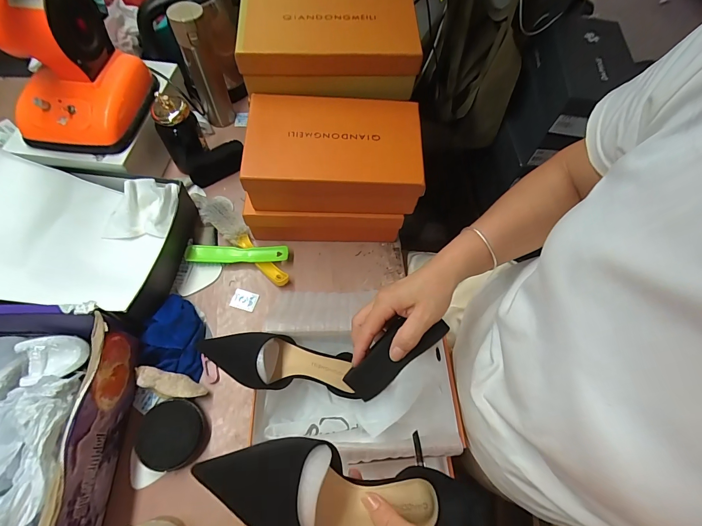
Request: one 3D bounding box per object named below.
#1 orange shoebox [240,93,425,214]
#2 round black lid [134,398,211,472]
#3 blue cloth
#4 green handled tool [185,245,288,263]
[{"bbox_3d":[-0.029,-0.189,0.594,0.283,0.099,0.169,1,63,-3],"label":"orange shoebox"},{"bbox_3d":[-0.265,0.255,0.510,0.090,0.033,0.095,1,63,-3],"label":"round black lid"},{"bbox_3d":[-0.281,0.116,0.563,0.101,0.059,0.121,14,63,4],"label":"blue cloth"},{"bbox_3d":[-0.214,-0.015,0.650,0.186,0.024,0.034,-1,63,-4],"label":"green handled tool"}]

